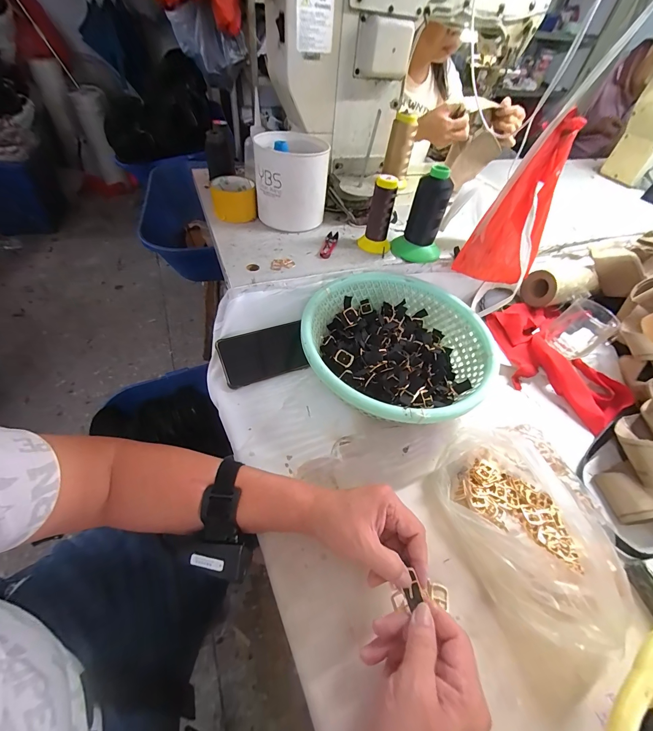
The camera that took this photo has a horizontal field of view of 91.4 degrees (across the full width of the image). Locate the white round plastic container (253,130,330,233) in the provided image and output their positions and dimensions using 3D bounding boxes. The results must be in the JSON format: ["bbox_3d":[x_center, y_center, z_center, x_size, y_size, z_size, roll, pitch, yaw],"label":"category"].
[{"bbox_3d":[-0.068,-0.350,0.596,0.123,0.118,0.152,-2,51,-9],"label":"white round plastic container"}]

